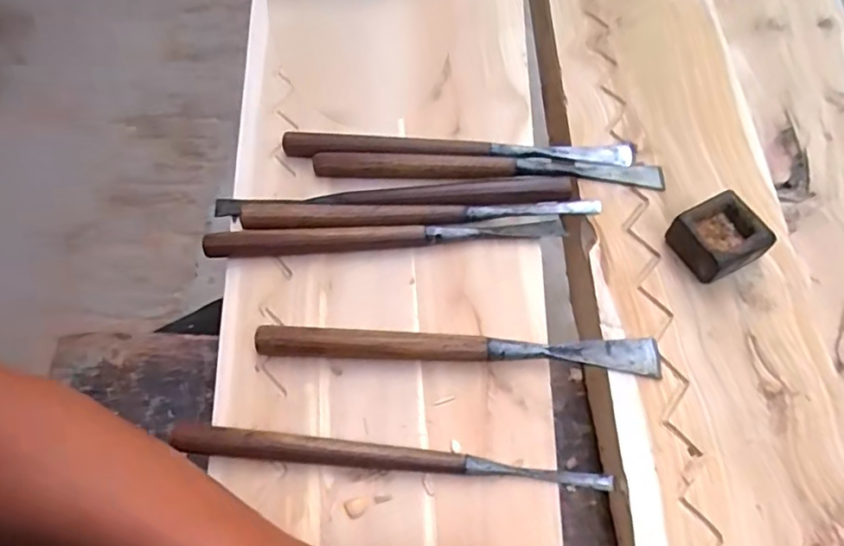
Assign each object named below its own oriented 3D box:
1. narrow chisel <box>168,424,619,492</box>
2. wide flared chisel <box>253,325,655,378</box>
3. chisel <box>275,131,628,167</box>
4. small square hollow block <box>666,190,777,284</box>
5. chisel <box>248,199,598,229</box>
[{"bbox_3d":[-0.018,0.106,0.345,0.252,0.021,0.014,3,62,5],"label":"narrow chisel"},{"bbox_3d":[0.022,0.049,0.374,0.249,0.019,0.022,1,62,3],"label":"wide flared chisel"},{"bbox_3d":[0.025,-0.095,0.450,0.261,0.013,0.020,2,62,4],"label":"chisel"},{"bbox_3d":[0.196,-0.023,0.394,0.050,0.029,0.045,-26,64,-11],"label":"small square hollow block"},{"bbox_3d":[-0.002,-0.043,0.424,0.251,0.013,0.021,-2,62,2],"label":"chisel"}]

